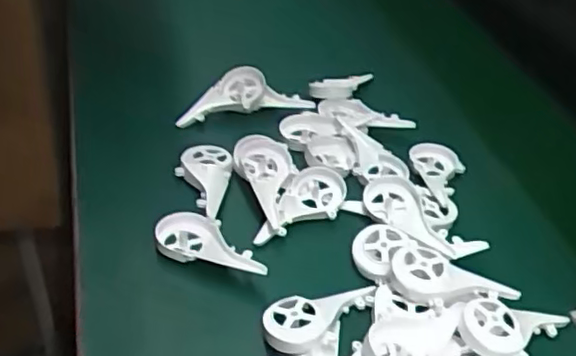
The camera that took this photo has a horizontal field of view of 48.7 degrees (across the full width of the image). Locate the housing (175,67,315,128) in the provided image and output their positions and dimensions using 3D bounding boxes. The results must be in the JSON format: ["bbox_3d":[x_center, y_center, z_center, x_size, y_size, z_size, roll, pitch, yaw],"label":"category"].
[{"bbox_3d":[-0.047,-0.083,0.626,0.128,0.023,0.057,-11,44,-21],"label":"housing"}]

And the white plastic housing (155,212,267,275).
[{"bbox_3d":[-0.056,0.051,0.485,0.088,0.018,0.045,14,41,8],"label":"white plastic housing"}]

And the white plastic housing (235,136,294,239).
[{"bbox_3d":[-0.019,0.005,0.541,0.048,0.021,0.112,0,41,-9],"label":"white plastic housing"}]

